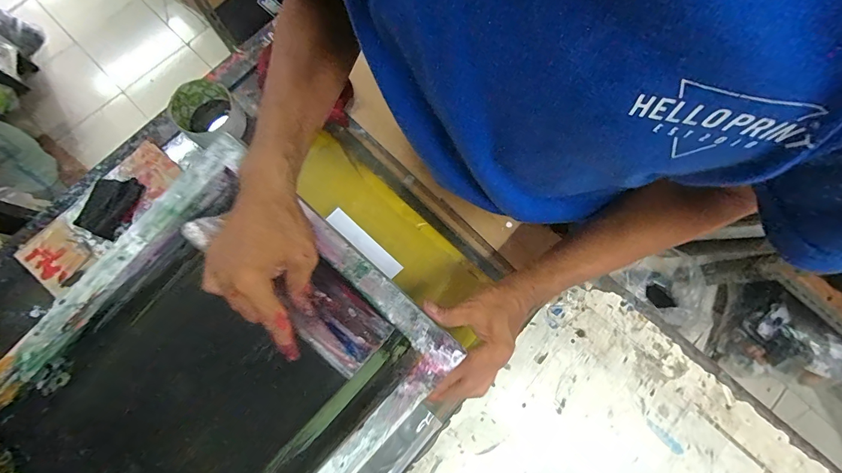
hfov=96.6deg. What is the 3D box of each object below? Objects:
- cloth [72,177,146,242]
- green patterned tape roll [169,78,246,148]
[{"bbox_3d":[-0.415,-0.044,0.496,0.064,0.019,0.083,23,76,5],"label":"cloth"},{"bbox_3d":[-0.291,-0.167,0.514,0.076,0.048,0.079,0,77,-1],"label":"green patterned tape roll"}]

